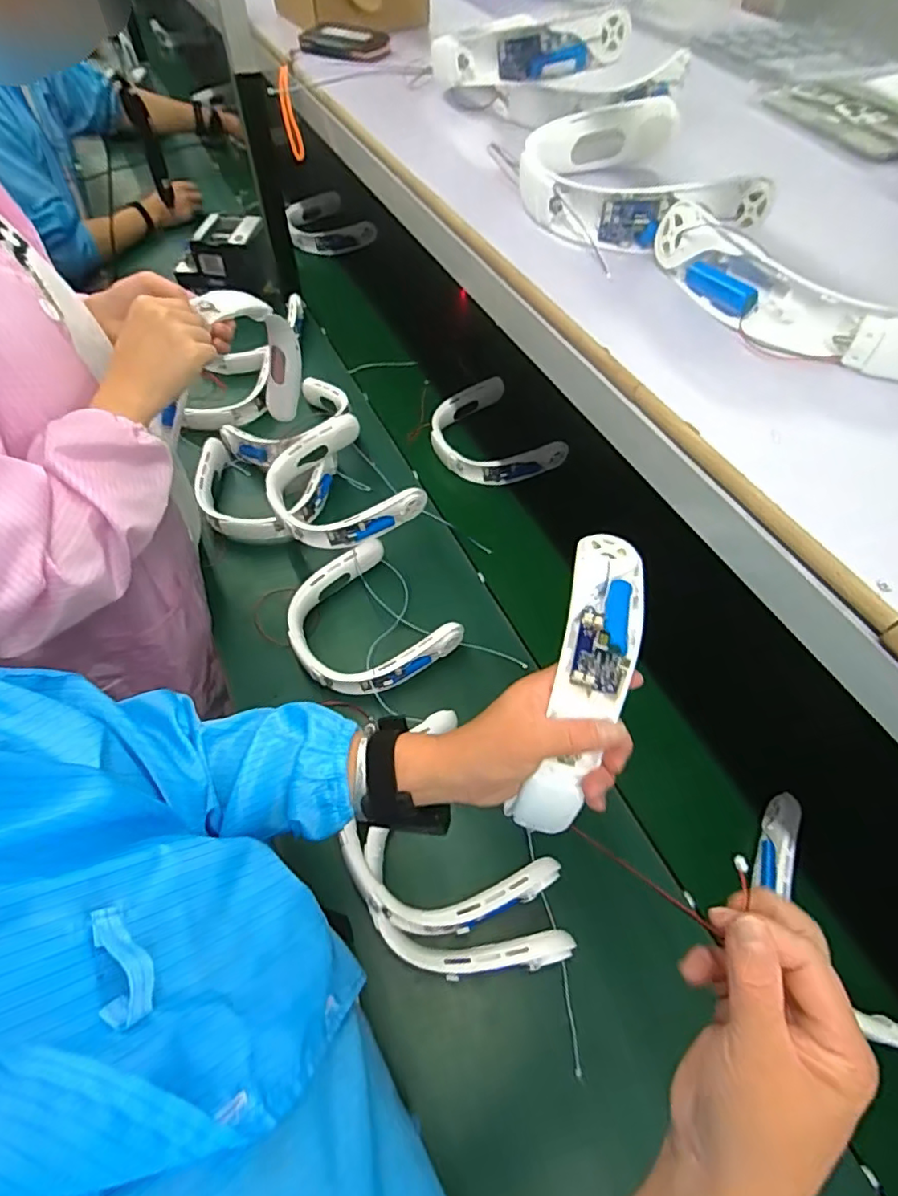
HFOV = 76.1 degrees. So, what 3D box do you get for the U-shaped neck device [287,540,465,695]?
[{"bbox_3d":[-0.127,0.041,0.851,0.206,0.056,0.218,-33,64,-23],"label":"U-shaped neck device"}]

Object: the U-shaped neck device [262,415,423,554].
[{"bbox_3d":[-0.182,-0.177,0.939,0.209,0.065,0.231,-33,64,-23],"label":"U-shaped neck device"}]

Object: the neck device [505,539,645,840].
[{"bbox_3d":[0.101,0.053,0.422,0.052,0.082,0.232,17,74,8],"label":"neck device"}]

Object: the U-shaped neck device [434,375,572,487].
[{"bbox_3d":[0.077,-0.313,1.120,0.198,0.060,0.243,-26,61,-19],"label":"U-shaped neck device"}]

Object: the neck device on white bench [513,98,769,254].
[{"bbox_3d":[0.181,-0.418,0.573,0.217,0.062,0.228,3,56,-1],"label":"neck device on white bench"}]

